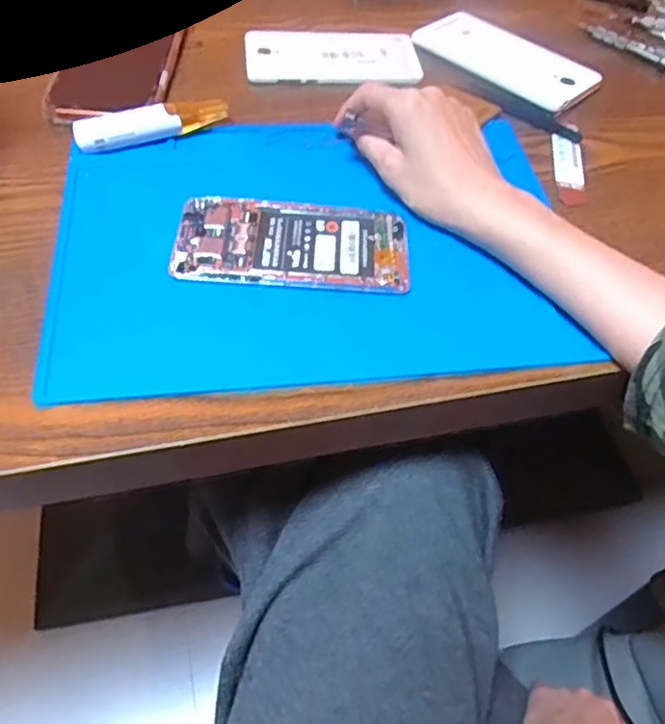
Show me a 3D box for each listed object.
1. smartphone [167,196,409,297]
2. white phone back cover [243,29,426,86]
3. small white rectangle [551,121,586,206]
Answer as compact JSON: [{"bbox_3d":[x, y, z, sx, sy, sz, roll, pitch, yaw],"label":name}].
[{"bbox_3d":[-0.024,-0.073,0.390,0.140,0.008,0.073,2,54,-2],"label":"smartphone"},{"bbox_3d":[0.000,-0.260,0.530,0.144,0.007,0.074,-2,54,-5],"label":"white phone back cover"},{"bbox_3d":[0.176,-0.151,0.469,0.021,0.004,0.097,9,54,3],"label":"small white rectangle"}]

